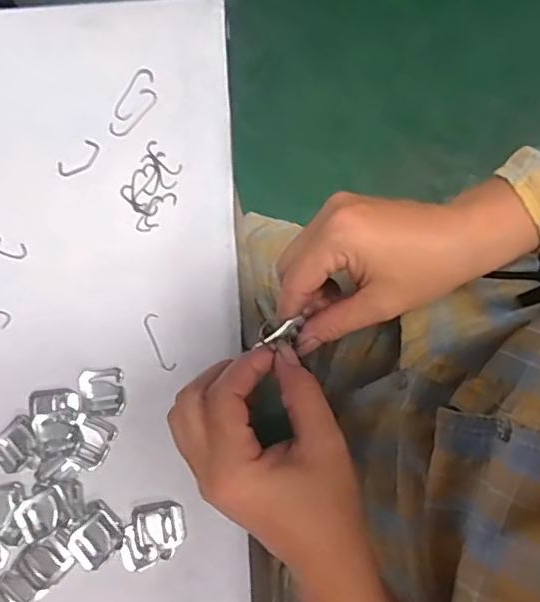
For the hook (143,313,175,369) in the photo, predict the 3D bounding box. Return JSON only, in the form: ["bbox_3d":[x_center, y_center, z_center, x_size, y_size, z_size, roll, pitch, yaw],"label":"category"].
[{"bbox_3d":[-0.082,0.030,0.421,0.011,0.004,0.045,-22,81,-3],"label":"hook"}]

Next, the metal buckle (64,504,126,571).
[{"bbox_3d":[-0.121,0.165,0.393,0.029,0.004,0.037,38,82,7],"label":"metal buckle"}]

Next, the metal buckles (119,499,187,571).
[{"bbox_3d":[-0.082,0.161,0.399,0.044,0.008,0.039,-16,80,-2],"label":"metal buckles"}]

